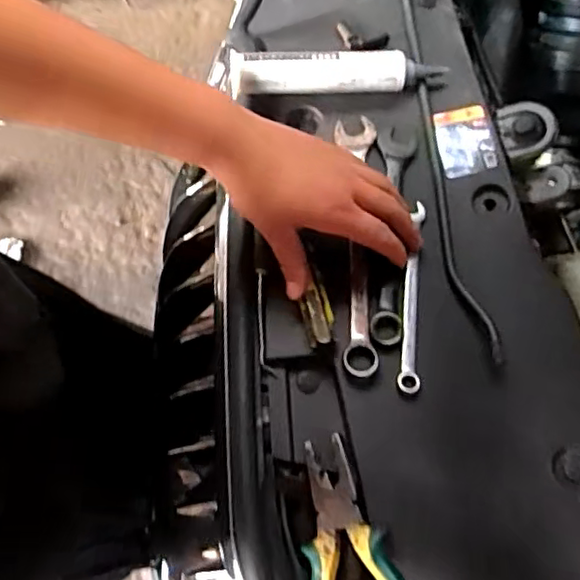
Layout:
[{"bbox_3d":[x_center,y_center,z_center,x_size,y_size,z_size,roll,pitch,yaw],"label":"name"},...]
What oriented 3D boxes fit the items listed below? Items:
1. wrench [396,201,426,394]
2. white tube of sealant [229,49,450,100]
[{"bbox_3d":[0.095,0.004,0.478,0.015,0.014,0.151,7,70,2],"label":"wrench"},{"bbox_3d":[0.038,-0.181,0.528,0.175,0.045,0.032,-5,73,-1],"label":"white tube of sealant"}]

